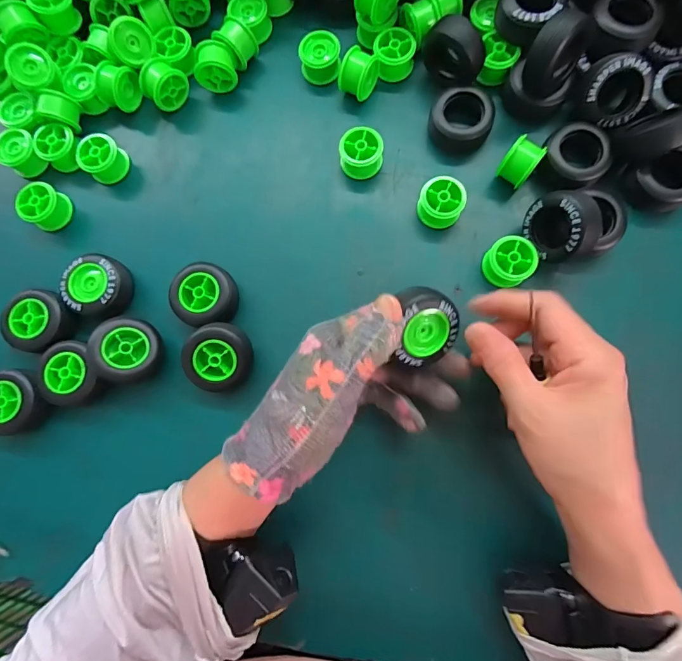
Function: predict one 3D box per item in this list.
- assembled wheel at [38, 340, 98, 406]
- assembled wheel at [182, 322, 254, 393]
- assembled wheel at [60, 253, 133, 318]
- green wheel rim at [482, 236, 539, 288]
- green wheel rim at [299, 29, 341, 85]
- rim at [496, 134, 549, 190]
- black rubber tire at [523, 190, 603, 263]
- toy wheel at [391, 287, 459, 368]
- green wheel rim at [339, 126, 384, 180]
[{"bbox_3d":[-0.209,0.033,0.309,0.042,0.016,0.048,-25,80,1],"label":"assembled wheel"},{"bbox_3d":[-0.092,0.021,0.300,0.049,0.020,0.049,2,99,-3],"label":"assembled wheel"},{"bbox_3d":[-0.194,-0.035,0.320,0.044,0.021,0.047,-1,82,5],"label":"assembled wheel"},{"bbox_3d":[0.127,-0.051,0.304,0.037,0.023,0.033,-38,81,-1],"label":"green wheel rim"},{"bbox_3d":[-0.017,-0.231,0.341,0.033,0.027,0.028,-4,81,4],"label":"green wheel rim"},{"bbox_3d":[0.135,-0.125,0.310,0.023,0.035,0.029,35,86,9],"label":"rim"},{"bbox_3d":[0.161,-0.075,0.289,0.029,0.045,0.048,-17,41,-23],"label":"black rubber tire"},{"bbox_3d":[0.050,-0.007,0.256,0.040,0.026,0.046,-11,112,-16],"label":"toy wheel"},{"bbox_3d":[0.017,-0.143,0.324,0.033,0.024,0.033,-1,82,5],"label":"green wheel rim"}]

